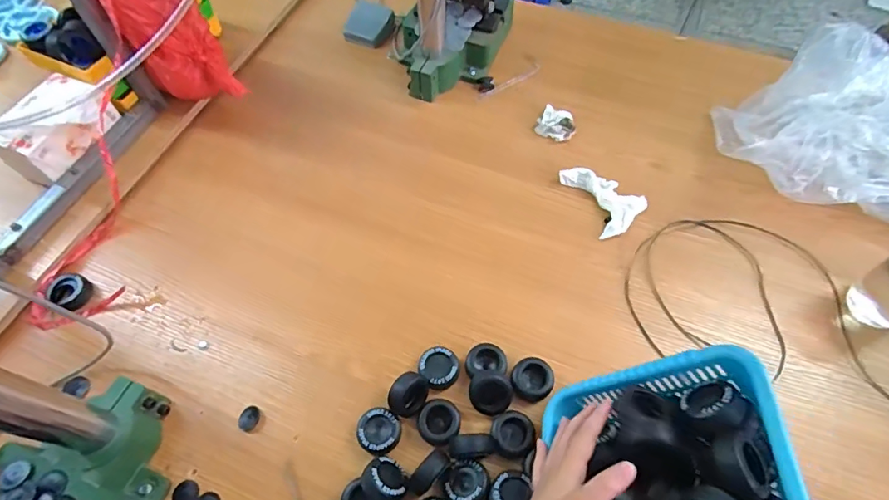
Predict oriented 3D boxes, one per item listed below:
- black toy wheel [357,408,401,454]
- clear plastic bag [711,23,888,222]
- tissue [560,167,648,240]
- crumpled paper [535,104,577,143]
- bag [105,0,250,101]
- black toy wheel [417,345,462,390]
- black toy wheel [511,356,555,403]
[{"bbox_3d":[-0.077,0.217,0.589,0.050,0.025,0.049,0,61,0],"label":"black toy wheel"},{"bbox_3d":[0.643,-0.187,0.733,0.390,0.180,0.234,16,62,8],"label":"clear plastic bag"},{"bbox_3d":[0.257,-0.087,0.769,0.105,0.025,0.127,-21,63,-12],"label":"tissue"},{"bbox_3d":[0.193,-0.215,0.844,0.063,0.018,0.060,26,64,14],"label":"crumpled paper"},{"bbox_3d":[-0.444,-0.350,0.784,0.102,0.254,0.132,18,60,34],"label":"bag"},{"bbox_3d":[-0.006,0.150,0.626,0.047,0.025,0.048,0,61,0],"label":"black toy wheel"},{"bbox_3d":[0.110,0.161,0.617,0.048,0.022,0.050,0,61,0],"label":"black toy wheel"}]

